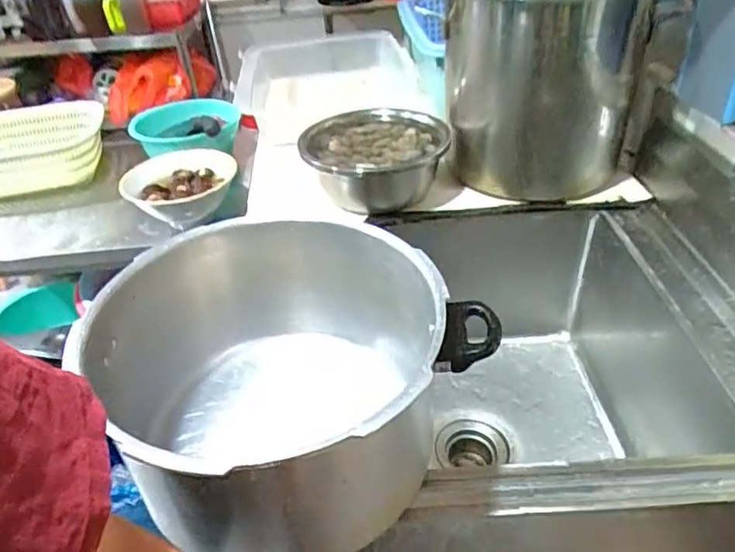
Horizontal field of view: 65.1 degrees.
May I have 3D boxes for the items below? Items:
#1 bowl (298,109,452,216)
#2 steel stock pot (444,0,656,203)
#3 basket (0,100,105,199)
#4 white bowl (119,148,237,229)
[{"bbox_3d":[0.015,-0.187,0.925,0.218,0.093,0.219,-4,37,3],"label":"bowl"},{"bbox_3d":[0.279,-0.338,0.942,0.293,0.309,0.326,2,38,11],"label":"steel stock pot"},{"bbox_3d":[-0.746,-0.267,1.231,0.364,0.105,0.282,-20,39,-17],"label":"basket"},{"bbox_3d":[-0.330,-0.147,1.024,0.176,0.088,0.176,-4,37,3],"label":"white bowl"}]

